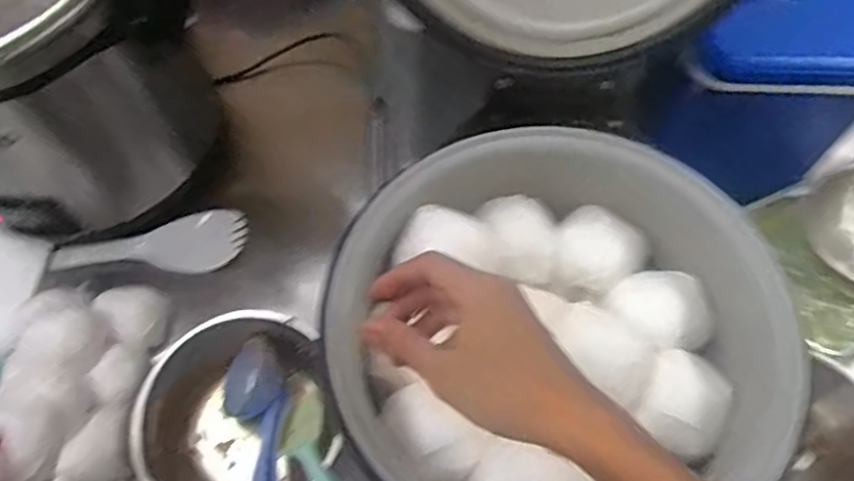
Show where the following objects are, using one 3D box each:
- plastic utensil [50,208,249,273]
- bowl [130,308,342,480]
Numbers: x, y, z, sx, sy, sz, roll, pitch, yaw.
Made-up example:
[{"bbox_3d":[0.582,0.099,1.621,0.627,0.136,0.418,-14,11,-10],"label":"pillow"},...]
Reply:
[{"bbox_3d":[-0.381,0.015,0.895,0.266,0.020,0.080,-11,63,-3],"label":"plastic utensil"},{"bbox_3d":[-0.220,0.223,0.755,0.204,0.106,0.252,-20,64,-7],"label":"bowl"}]

